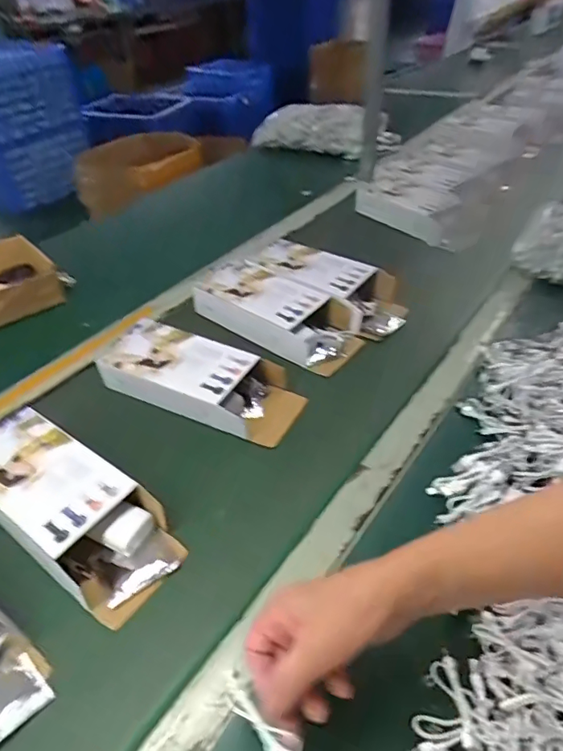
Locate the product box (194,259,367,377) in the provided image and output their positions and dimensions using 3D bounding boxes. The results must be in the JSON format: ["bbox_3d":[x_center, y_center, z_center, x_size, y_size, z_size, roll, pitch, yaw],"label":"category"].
[{"bbox_3d":[-0.004,-0.093,0.743,0.248,0.063,0.107,27,49,28],"label":"product box"}]

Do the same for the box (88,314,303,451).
[{"bbox_3d":[-0.102,0.004,0.636,0.250,0.056,0.097,17,46,20],"label":"box"}]

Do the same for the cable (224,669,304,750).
[{"bbox_3d":[-0.013,0.229,0.325,0.024,0.013,0.079,-32,40,-29],"label":"cable"}]

